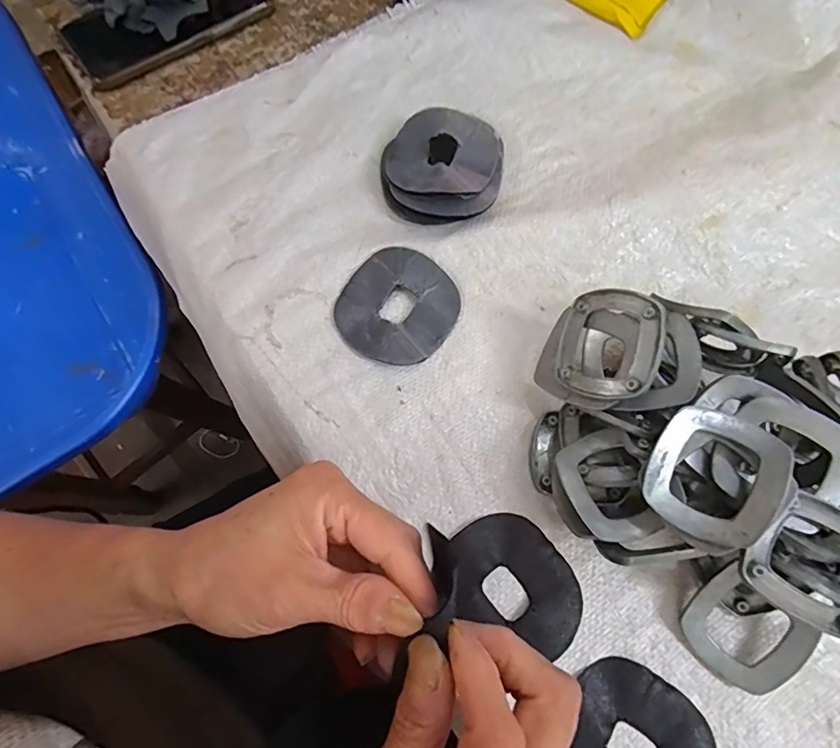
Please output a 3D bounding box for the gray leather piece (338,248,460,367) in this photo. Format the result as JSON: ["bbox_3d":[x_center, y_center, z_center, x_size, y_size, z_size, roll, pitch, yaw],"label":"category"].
[{"bbox_3d":[-0.015,-0.046,0.343,0.073,0.011,0.079,31,76,7],"label":"gray leather piece"}]

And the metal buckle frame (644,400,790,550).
[{"bbox_3d":[0.144,0.050,0.250,0.057,0.014,0.064,31,86,24],"label":"metal buckle frame"}]

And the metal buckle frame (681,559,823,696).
[{"bbox_3d":[0.174,0.140,0.275,0.056,0.007,0.052,43,94,16],"label":"metal buckle frame"}]

